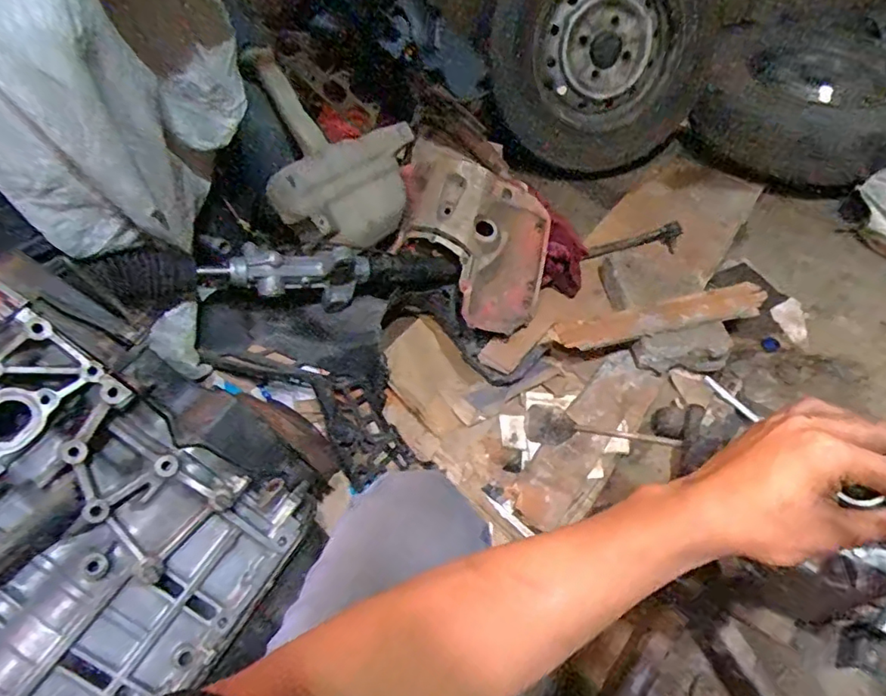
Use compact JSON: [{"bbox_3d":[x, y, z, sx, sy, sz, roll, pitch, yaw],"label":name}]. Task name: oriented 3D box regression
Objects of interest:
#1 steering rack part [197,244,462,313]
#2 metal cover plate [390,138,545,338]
[{"bbox_3d":[-0.186,-0.125,0.978,0.444,0.101,0.066,-3,49,-29],"label":"steering rack part"},{"bbox_3d":[0.055,-0.204,1.074,0.332,0.082,0.281,25,95,-10],"label":"metal cover plate"}]

